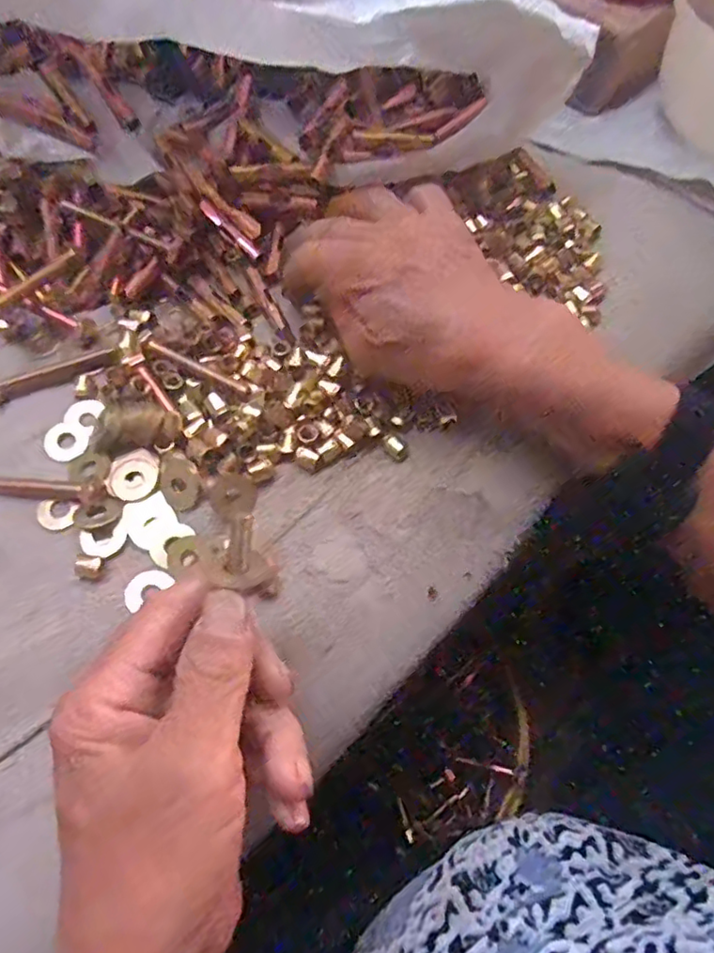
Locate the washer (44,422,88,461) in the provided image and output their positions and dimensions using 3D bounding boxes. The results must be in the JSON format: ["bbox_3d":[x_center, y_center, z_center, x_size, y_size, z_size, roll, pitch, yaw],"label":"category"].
[{"bbox_3d":[-0.140,-0.018,0.285,0.019,0.004,0.022,-35,69,-17],"label":"washer"}]

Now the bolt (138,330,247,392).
[{"bbox_3d":[-0.081,-0.056,0.295,0.062,0.008,0.007,28,67,11],"label":"bolt"}]

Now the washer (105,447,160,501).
[{"bbox_3d":[-0.104,-0.002,0.275,0.024,0.004,0.025,1,65,-2],"label":"washer"}]

